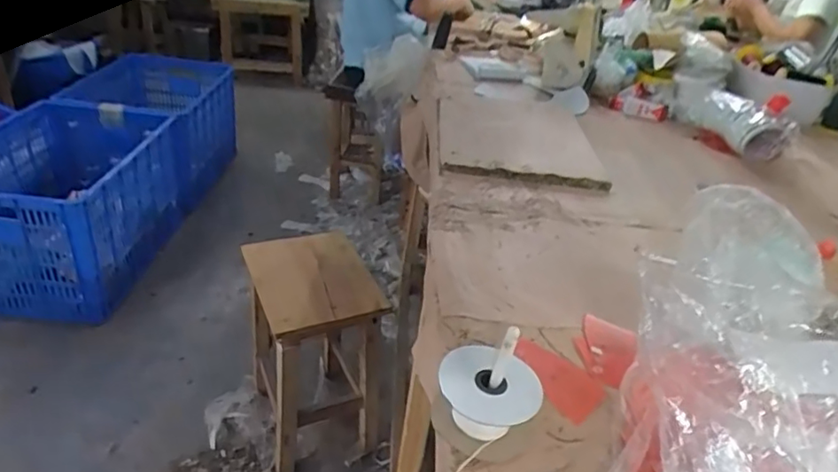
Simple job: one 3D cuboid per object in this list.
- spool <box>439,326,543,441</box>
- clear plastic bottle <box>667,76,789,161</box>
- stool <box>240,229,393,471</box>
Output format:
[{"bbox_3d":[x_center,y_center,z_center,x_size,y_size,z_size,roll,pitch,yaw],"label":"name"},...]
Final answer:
[{"bbox_3d":[0.064,0.131,0.505,0.085,0.108,0.067,11,31,7],"label":"spool"},{"bbox_3d":[0.695,-0.275,1.292,0.107,0.085,0.272,0,32,-10],"label":"clear plastic bottle"},{"bbox_3d":[-0.240,0.268,1.308,0.250,0.461,0.284,-8,34,-24],"label":"stool"}]

